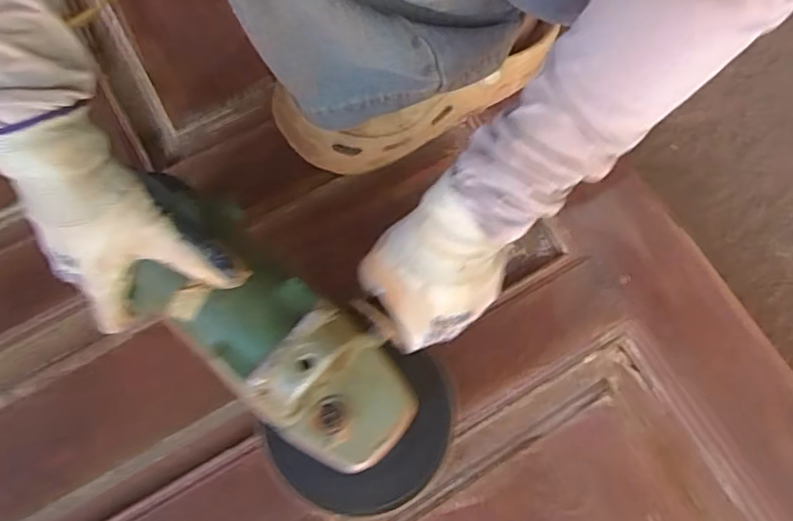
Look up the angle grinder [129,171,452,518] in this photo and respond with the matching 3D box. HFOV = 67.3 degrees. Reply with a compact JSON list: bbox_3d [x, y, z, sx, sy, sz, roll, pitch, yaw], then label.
[{"bbox_3d":[-0.080,0.053,0.411,0.244,0.097,0.126,45,78,-9],"label":"angle grinder"}]

